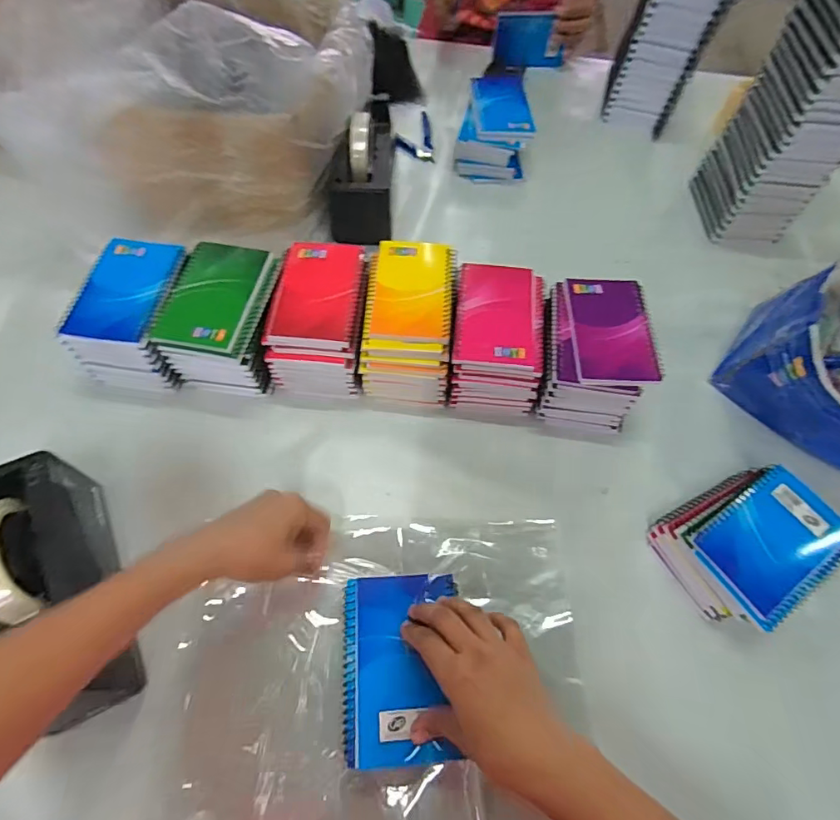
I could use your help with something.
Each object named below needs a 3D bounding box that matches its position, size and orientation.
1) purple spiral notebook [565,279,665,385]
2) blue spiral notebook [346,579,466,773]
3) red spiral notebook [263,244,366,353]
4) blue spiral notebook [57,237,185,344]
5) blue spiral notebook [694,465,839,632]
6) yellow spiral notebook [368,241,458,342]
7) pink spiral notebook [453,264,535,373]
[{"bbox_3d":[0.195,-0.082,0.505,0.081,0.014,0.128,2,63,-2],"label":"purple spiral notebook"},{"bbox_3d":[-0.016,0.198,0.390,0.087,0.014,0.129,-2,63,-4],"label":"blue spiral notebook"},{"bbox_3d":[-0.105,-0.124,0.513,0.083,0.013,0.134,5,63,-1],"label":"red spiral notebook"},{"bbox_3d":[-0.292,-0.123,0.497,0.088,0.018,0.123,8,63,1],"label":"blue spiral notebook"},{"bbox_3d":[0.320,0.119,0.446,0.132,0.013,0.091,-30,68,-17],"label":"blue spiral notebook"},{"bbox_3d":[-0.005,-0.125,0.518,0.081,0.014,0.127,3,64,2],"label":"yellow spiral notebook"},{"bbox_3d":[0.079,-0.103,0.513,0.079,0.005,0.131,7,63,0],"label":"pink spiral notebook"}]

